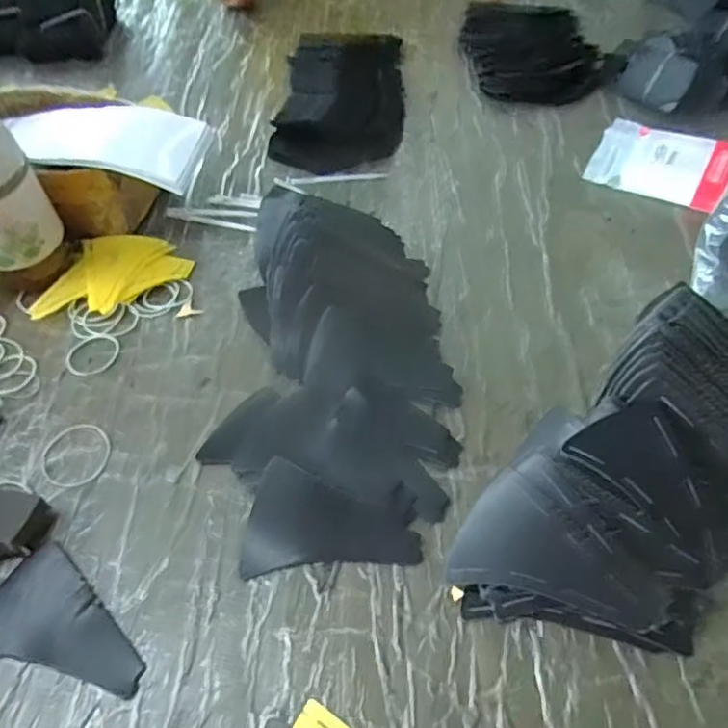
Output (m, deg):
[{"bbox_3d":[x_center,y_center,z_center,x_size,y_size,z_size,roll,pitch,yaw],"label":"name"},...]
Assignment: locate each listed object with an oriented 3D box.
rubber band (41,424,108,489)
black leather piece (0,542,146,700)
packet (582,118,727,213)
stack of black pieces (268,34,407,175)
[{"bbox_3d":[-0.232,0.072,0.486,0.054,0.004,0.057,-2,53,2],"label":"rubber band"},{"bbox_3d":[-0.197,0.166,0.402,0.121,0.006,0.076,7,53,8],"label":"black leather piece"},{"bbox_3d":[0.326,-0.220,0.659,0.137,0.027,0.103,24,58,20],"label":"packet"},{"bbox_3d":[-0.026,-0.353,0.770,0.153,0.048,0.282,2,53,5],"label":"stack of black pieces"}]

